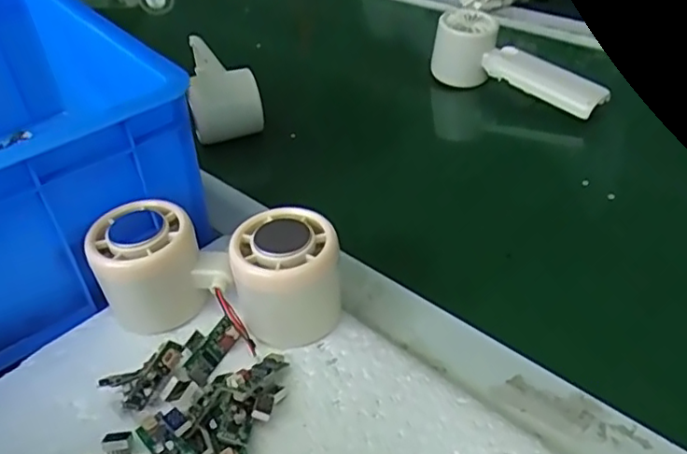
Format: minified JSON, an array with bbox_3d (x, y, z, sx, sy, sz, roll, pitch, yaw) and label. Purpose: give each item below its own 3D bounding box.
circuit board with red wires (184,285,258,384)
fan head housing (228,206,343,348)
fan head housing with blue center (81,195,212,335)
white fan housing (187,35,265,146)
[{"bbox_3d":[-0.065,0.062,0.322,0.032,0.013,0.044,33,55,-6],"label":"circuit board with red wires"},{"bbox_3d":[-0.030,0.028,0.328,0.056,0.058,0.057,-6,39,0],"label":"fan head housing"},{"bbox_3d":[-0.108,0.023,0.342,0.053,0.058,0.044,-21,42,-19],"label":"fan head housing with blue center"},{"bbox_3d":[-0.108,-0.119,0.534,0.056,0.052,0.108,-14,40,-12],"label":"white fan housing"}]

